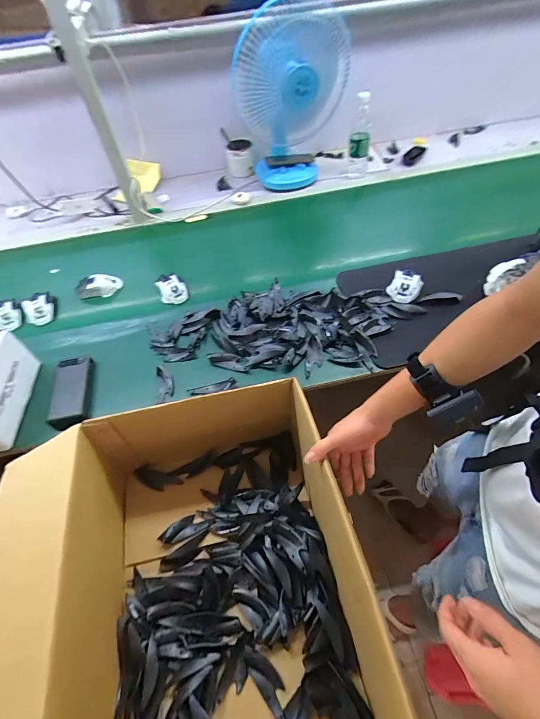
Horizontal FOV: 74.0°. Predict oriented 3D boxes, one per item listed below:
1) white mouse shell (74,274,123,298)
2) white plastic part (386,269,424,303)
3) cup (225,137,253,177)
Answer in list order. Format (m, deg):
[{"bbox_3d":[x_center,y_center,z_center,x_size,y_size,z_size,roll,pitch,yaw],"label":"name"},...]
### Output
[{"bbox_3d":[-0.453,-0.192,0.945,0.124,0.042,0.062,-12,53,-3],"label":"white mouse shell"},{"bbox_3d":[0.316,-0.172,0.837,0.069,0.028,0.084,24,59,22],"label":"white plastic part"},{"bbox_3d":[-0.107,-0.736,1.298,0.101,0.104,0.107,-6,52,1],"label":"cup"}]

